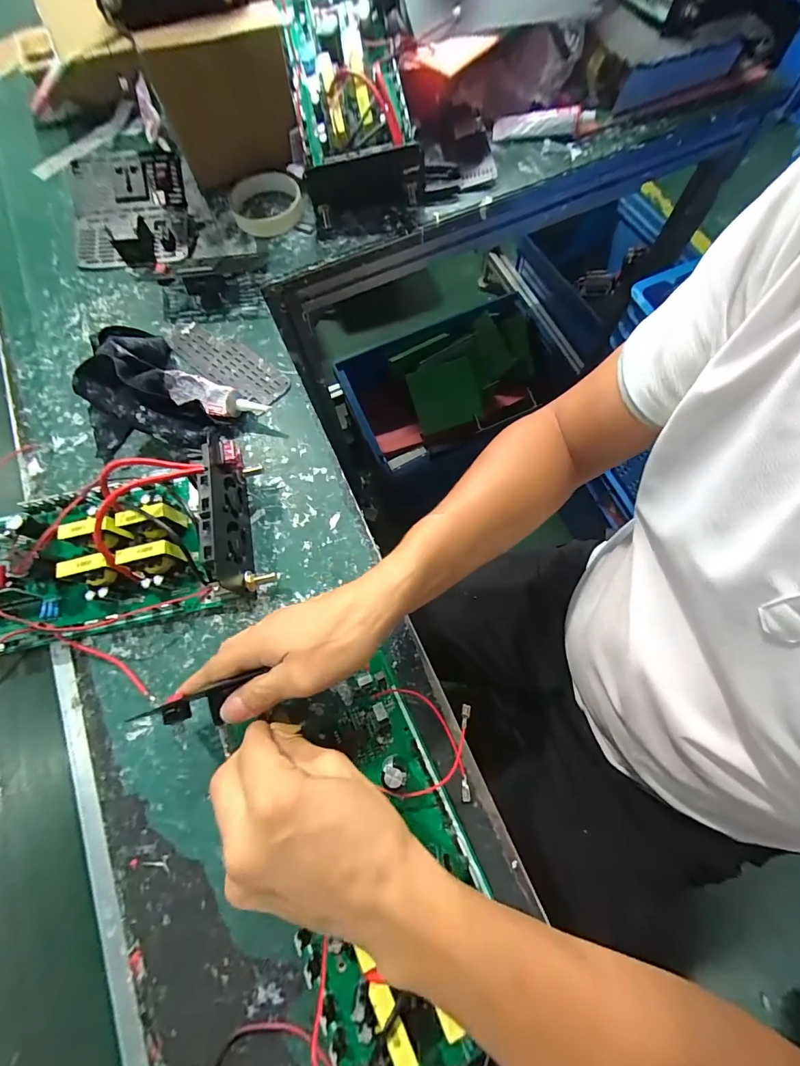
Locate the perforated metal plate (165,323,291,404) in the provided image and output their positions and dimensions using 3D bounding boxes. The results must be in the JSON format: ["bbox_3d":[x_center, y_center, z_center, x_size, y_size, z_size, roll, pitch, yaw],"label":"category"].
[{"bbox_3d":[-0.186,-0.183,0.430,0.150,0.004,0.048,31,76,11],"label":"perforated metal plate"}]

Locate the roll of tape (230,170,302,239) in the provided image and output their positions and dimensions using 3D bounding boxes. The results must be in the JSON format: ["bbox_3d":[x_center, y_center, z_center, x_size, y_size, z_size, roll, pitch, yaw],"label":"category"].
[{"bbox_3d":[-0.162,-0.403,0.487,0.083,0.021,0.094,-16,72,-3],"label":"roll of tape"}]

